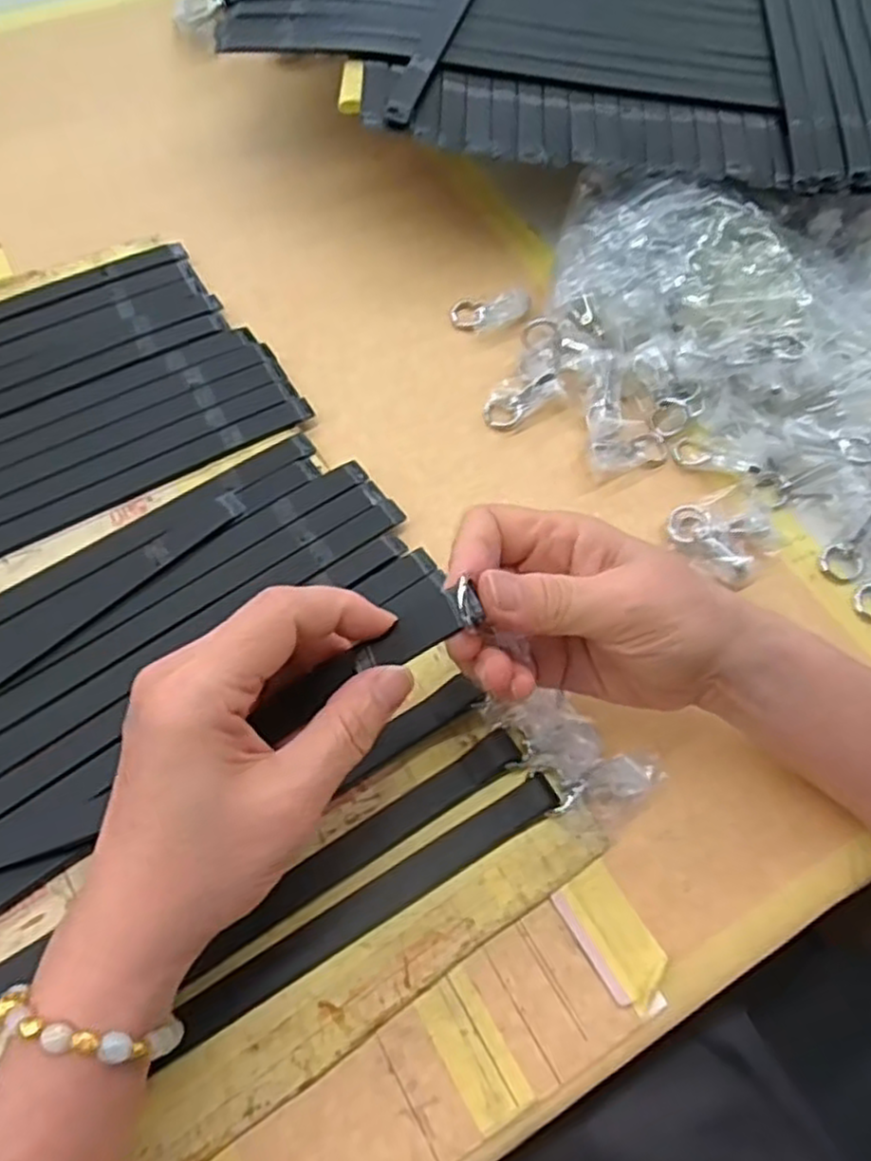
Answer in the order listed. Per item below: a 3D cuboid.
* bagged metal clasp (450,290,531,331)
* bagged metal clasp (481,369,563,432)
[{"bbox_3d":[0.034,-0.169,0.459,0.049,0.009,0.024,-9,64,9],"label":"bagged metal clasp"},{"bbox_3d":[0.051,-0.106,0.429,0.048,0.010,0.021,-29,68,3],"label":"bagged metal clasp"}]

